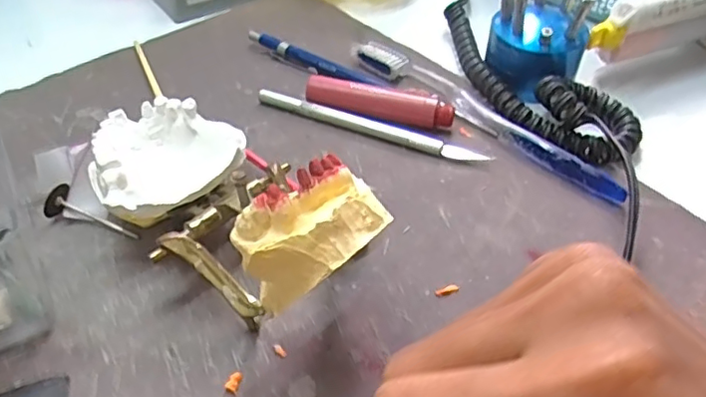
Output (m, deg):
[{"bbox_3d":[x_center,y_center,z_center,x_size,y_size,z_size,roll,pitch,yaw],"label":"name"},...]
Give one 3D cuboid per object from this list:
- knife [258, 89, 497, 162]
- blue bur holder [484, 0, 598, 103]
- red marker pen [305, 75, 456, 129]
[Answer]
[{"bbox_3d":[0.008,-0.041,0.344,0.138,0.008,0.011,16,47,13],"label":"knife"},{"bbox_3d":[0.115,-0.107,0.368,0.056,0.059,0.057,1,46,-1],"label":"blue bur holder"},{"bbox_3d":[0.015,-0.056,0.351,0.086,0.018,0.017,12,46,9],"label":"red marker pen"}]

